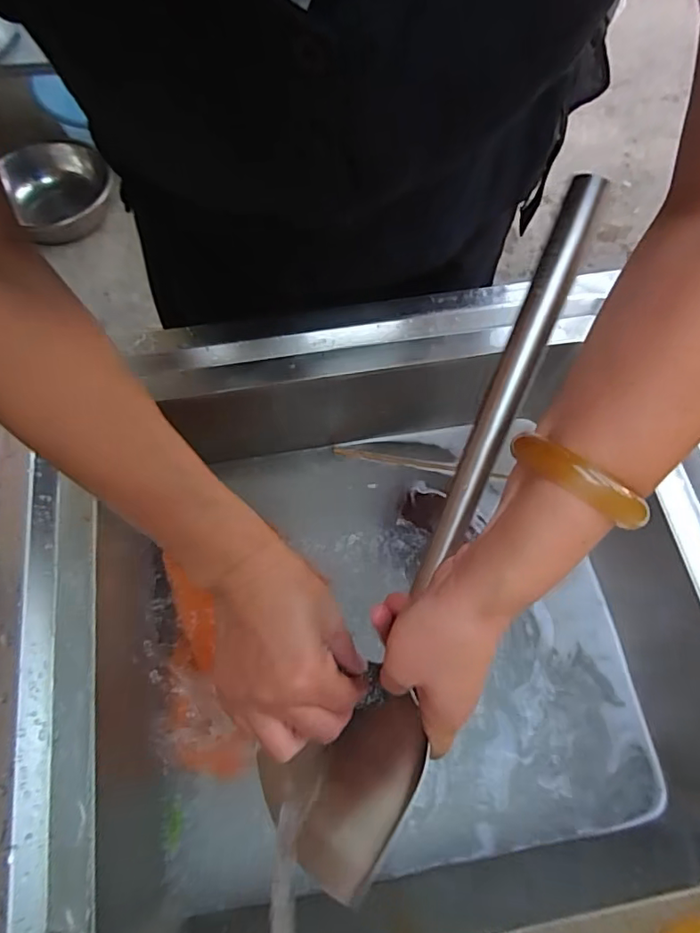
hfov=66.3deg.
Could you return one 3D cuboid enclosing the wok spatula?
[{"bbox_3d":[0.043,0.036,0.317,0.080,0.080,0.414,18,95,7],"label":"wok spatula"}]

